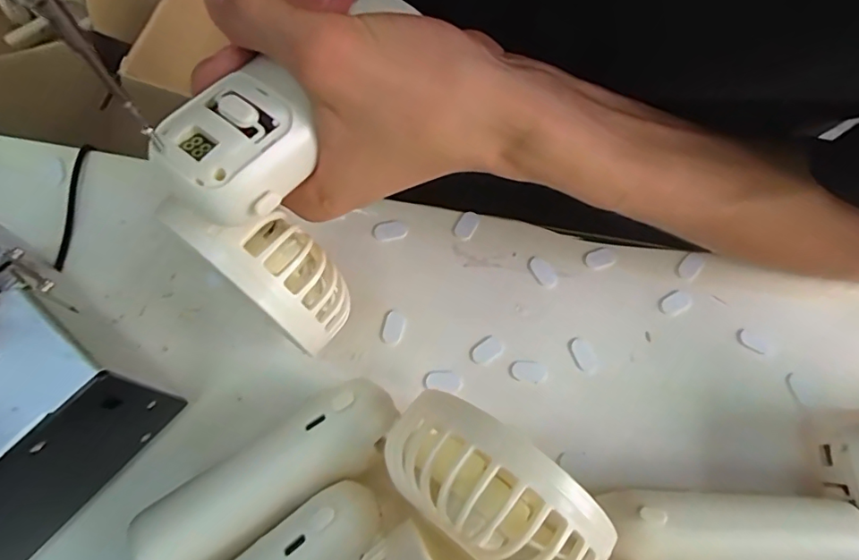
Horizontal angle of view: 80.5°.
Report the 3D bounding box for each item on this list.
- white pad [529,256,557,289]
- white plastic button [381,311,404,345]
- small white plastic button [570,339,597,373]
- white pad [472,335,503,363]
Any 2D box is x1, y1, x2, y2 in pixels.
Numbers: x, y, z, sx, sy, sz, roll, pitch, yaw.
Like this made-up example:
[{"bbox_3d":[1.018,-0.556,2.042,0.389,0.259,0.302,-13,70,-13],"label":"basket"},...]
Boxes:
[{"bbox_3d":[0.062,-0.005,0.276,0.010,0.004,0.019,-33,75,-12],"label":"white pad"},{"bbox_3d":[-0.019,0.025,0.262,0.010,0.004,0.017,12,71,2],"label":"white plastic button"},{"bbox_3d":[0.080,0.039,0.261,0.011,0.004,0.017,-18,73,-8],"label":"small white plastic button"},{"bbox_3d":[0.030,0.036,0.260,0.016,0.004,0.010,-33,75,-12],"label":"white pad"}]

